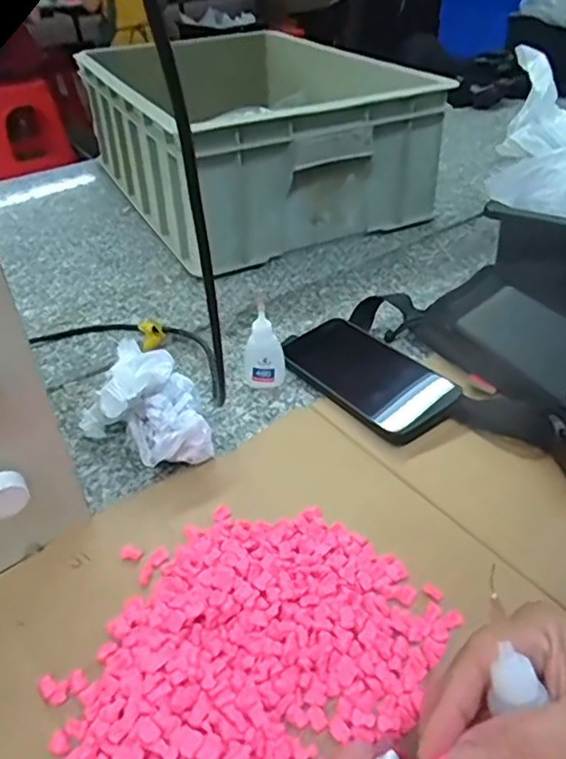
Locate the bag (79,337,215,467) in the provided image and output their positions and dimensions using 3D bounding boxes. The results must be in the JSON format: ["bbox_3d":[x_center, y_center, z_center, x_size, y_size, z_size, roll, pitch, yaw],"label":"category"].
[{"bbox_3d":[-0.104,0.025,0.452,0.084,0.080,0.099,-14,39,-14],"label":"bag"}]

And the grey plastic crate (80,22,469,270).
[{"bbox_3d":[-0.068,-0.368,0.883,0.356,0.171,0.557,-20,41,-21],"label":"grey plastic crate"}]

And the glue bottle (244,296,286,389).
[{"bbox_3d":[-0.017,-0.029,0.514,0.035,0.082,0.019,-1,38,2],"label":"glue bottle"}]

